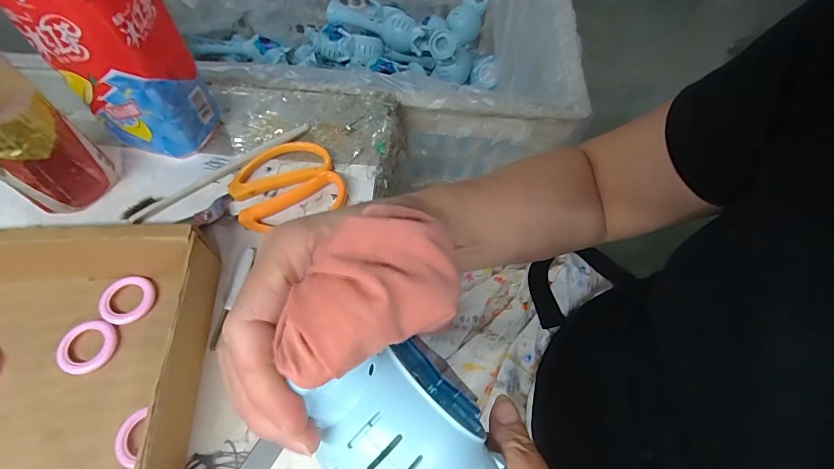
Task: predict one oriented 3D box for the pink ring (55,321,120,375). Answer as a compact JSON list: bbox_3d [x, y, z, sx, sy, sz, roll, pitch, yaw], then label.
[{"bbox_3d":[-0.235,0.080,0.290,0.035,0.006,0.036,2,60,-3],"label":"pink ring"}]

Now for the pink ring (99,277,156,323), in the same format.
[{"bbox_3d":[-0.219,0.049,0.307,0.035,0.007,0.037,2,60,-3],"label":"pink ring"}]

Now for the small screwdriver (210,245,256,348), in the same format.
[{"bbox_3d":[-0.147,0.049,0.322,0.007,0.010,0.083,11,60,2],"label":"small screwdriver"}]

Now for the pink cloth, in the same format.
[{"bbox_3d":[-0.018,0.019,0.153,0.074,0.025,0.047,-27,66,-18],"label":"pink cloth"}]

